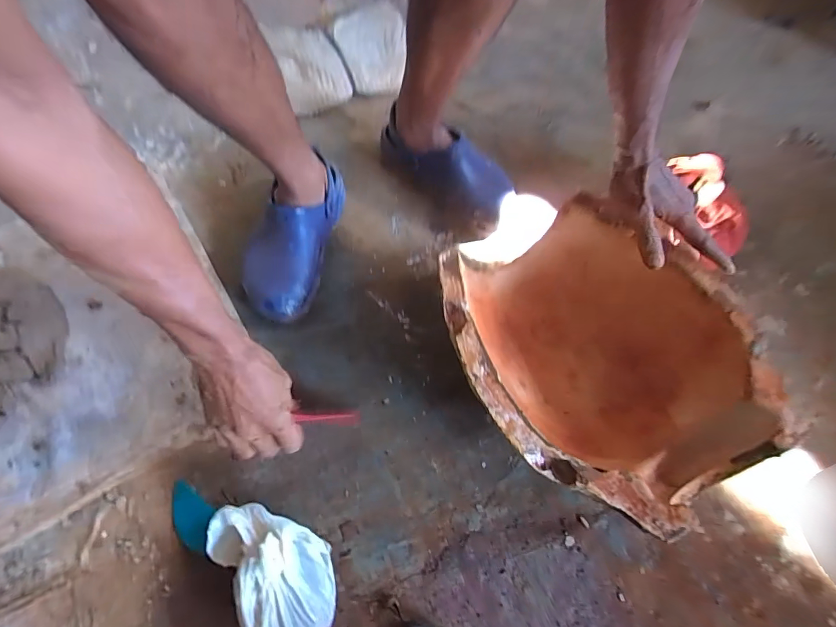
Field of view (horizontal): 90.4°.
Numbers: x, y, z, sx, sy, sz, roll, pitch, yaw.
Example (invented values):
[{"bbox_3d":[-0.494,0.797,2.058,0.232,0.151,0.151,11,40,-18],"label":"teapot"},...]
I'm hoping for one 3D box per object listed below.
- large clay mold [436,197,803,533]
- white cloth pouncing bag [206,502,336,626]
[{"bbox_3d":[0.192,0.044,0.471,0.288,0.143,0.315,1,64,-2],"label":"large clay mold"},{"bbox_3d":[-0.144,0.259,0.423,0.099,0.064,0.150,-33,70,-17],"label":"white cloth pouncing bag"}]

